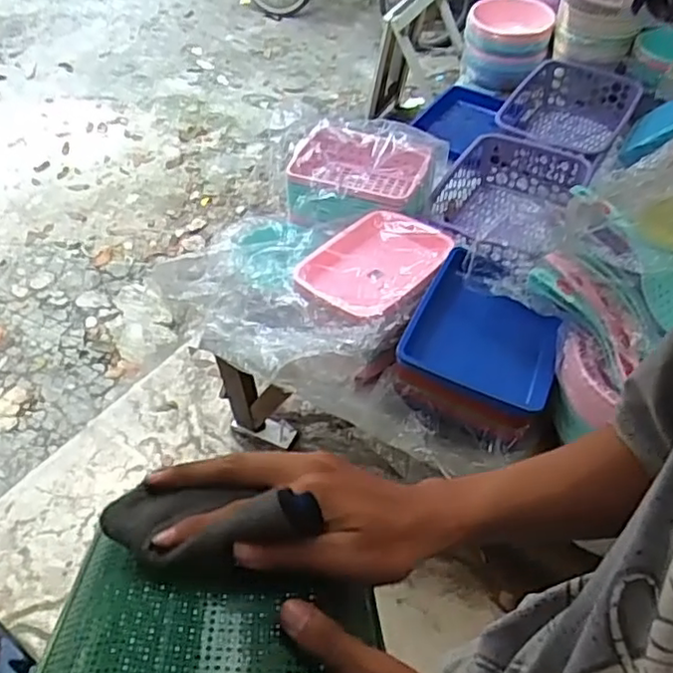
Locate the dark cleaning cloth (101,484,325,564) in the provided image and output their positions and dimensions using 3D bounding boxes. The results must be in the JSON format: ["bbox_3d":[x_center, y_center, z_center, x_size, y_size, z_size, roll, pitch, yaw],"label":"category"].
[{"bbox_3d":[-0.074,0.106,0.386,0.124,0.030,0.050,-2,46,20],"label":"dark cleaning cloth"}]

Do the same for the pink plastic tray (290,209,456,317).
[{"bbox_3d":[0.083,-0.145,1.350,0.315,0.054,0.225,-36,58,-28],"label":"pink plastic tray"}]

